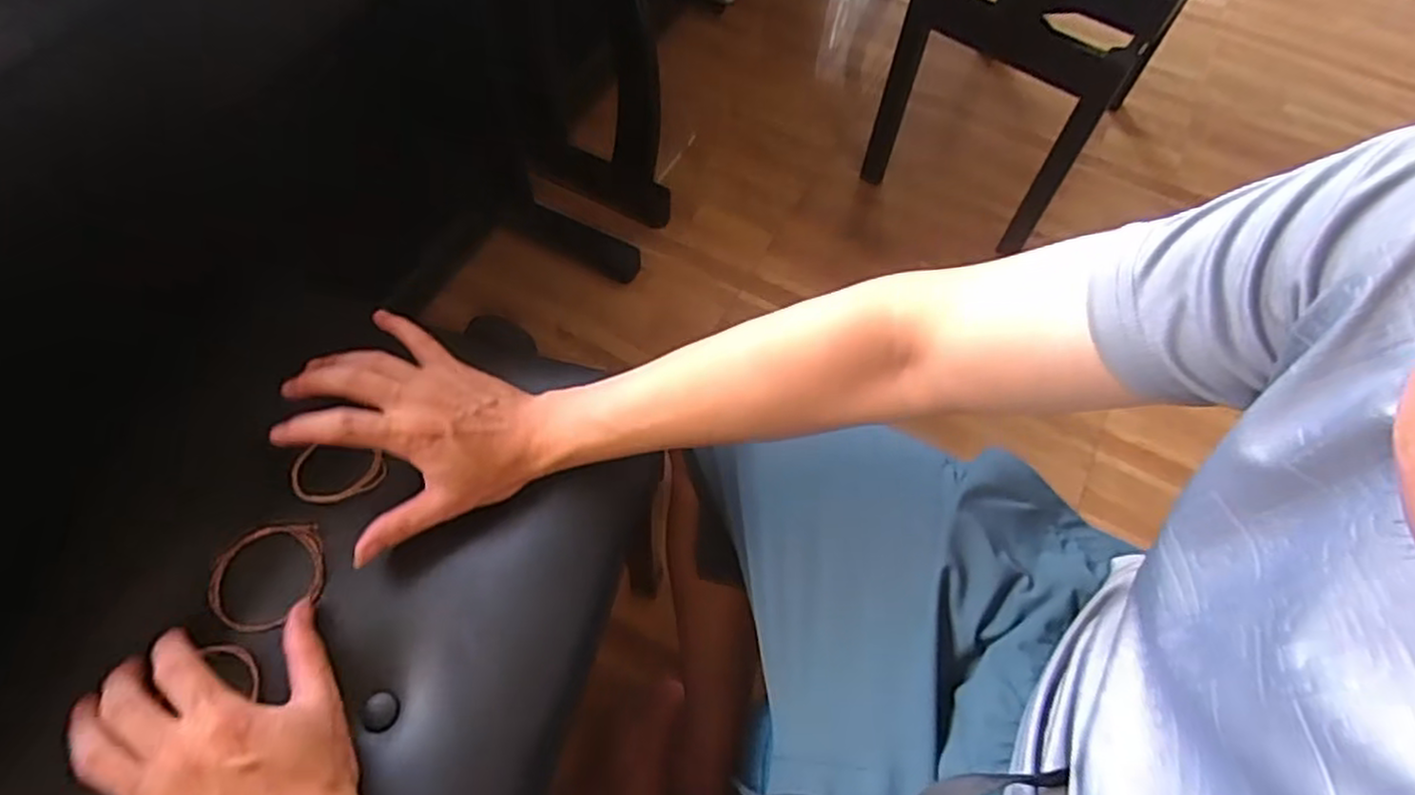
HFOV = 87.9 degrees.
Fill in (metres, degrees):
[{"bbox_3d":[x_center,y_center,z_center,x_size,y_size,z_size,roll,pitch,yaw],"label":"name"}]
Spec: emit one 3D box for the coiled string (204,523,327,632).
[{"bbox_3d":[-0.271,0.111,0.454,0.064,0.009,0.066,2,60,-3],"label":"coiled string"}]

